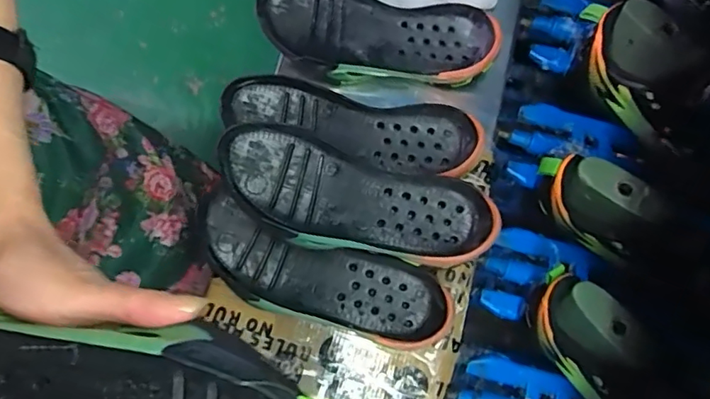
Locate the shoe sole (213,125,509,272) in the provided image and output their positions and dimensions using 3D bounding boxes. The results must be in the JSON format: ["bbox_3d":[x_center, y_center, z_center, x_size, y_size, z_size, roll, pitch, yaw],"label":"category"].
[{"bbox_3d":[-0.002,0.006,0.484,0.241,0.049,0.091,19,78,3],"label":"shoe sole"}]

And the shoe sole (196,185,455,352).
[{"bbox_3d":[-0.035,0.072,0.490,0.242,0.034,0.081,22,78,3],"label":"shoe sole"}]

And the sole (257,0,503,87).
[{"bbox_3d":[0.021,-0.166,0.535,0.233,0.026,0.084,12,78,1],"label":"sole"}]

